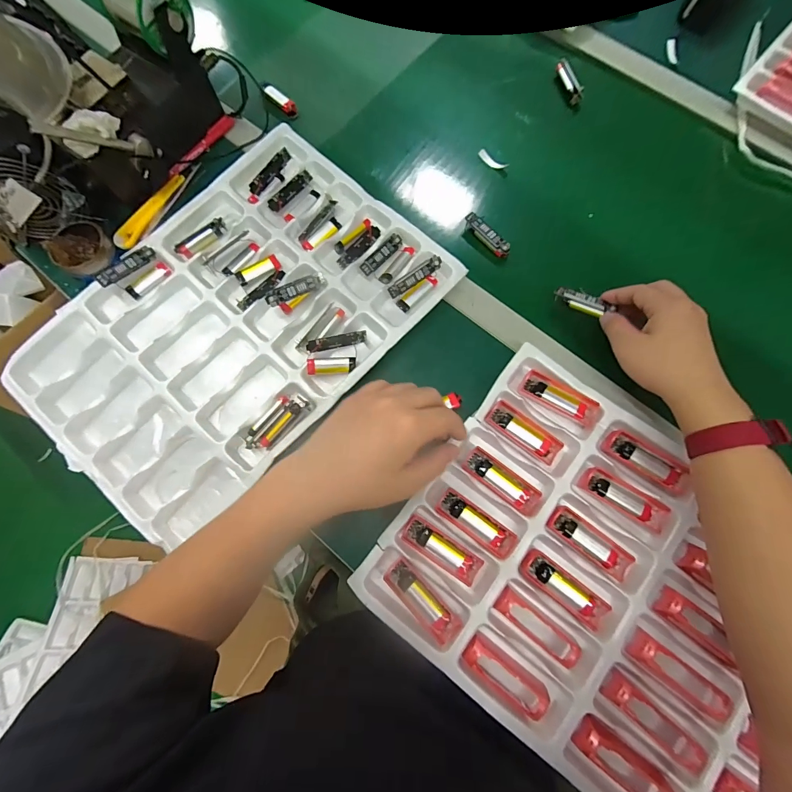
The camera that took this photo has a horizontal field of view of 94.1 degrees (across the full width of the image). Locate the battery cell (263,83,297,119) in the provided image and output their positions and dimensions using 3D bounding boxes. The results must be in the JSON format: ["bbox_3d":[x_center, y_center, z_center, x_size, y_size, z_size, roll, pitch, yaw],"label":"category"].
[{"bbox_3d":[-0.165,-0.419,0.524,0.057,0.018,0.021,39,80,10],"label":"battery cell"}]

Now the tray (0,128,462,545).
[{"bbox_3d":[-0.187,-0.089,0.432,0.322,0.034,0.454,43,80,10],"label":"tray"}]

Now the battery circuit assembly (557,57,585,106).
[{"bbox_3d":[0.244,-0.445,0.519,0.012,0.021,0.071,-12,76,-2],"label":"battery circuit assembly"}]

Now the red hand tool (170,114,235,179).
[{"bbox_3d":[-0.264,-0.339,0.500,0.010,0.012,0.120,36,79,10],"label":"red hand tool"}]

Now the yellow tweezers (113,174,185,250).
[{"bbox_3d":[-0.318,-0.241,0.475,0.026,0.009,0.123,25,78,7],"label":"yellow tweezers"}]

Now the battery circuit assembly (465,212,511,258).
[{"bbox_3d":[0.113,-0.200,0.457,0.018,0.017,0.068,-43,80,-9],"label":"battery circuit assembly"}]

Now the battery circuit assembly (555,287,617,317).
[{"bbox_3d":[0.213,-0.108,0.418,0.063,0.010,0.022,29,78,20],"label":"battery circuit assembly"}]

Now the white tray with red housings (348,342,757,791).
[{"bbox_3d":[0.200,0.171,0.355,0.371,0.027,0.311,37,79,9],"label":"white tray with red housings"}]

